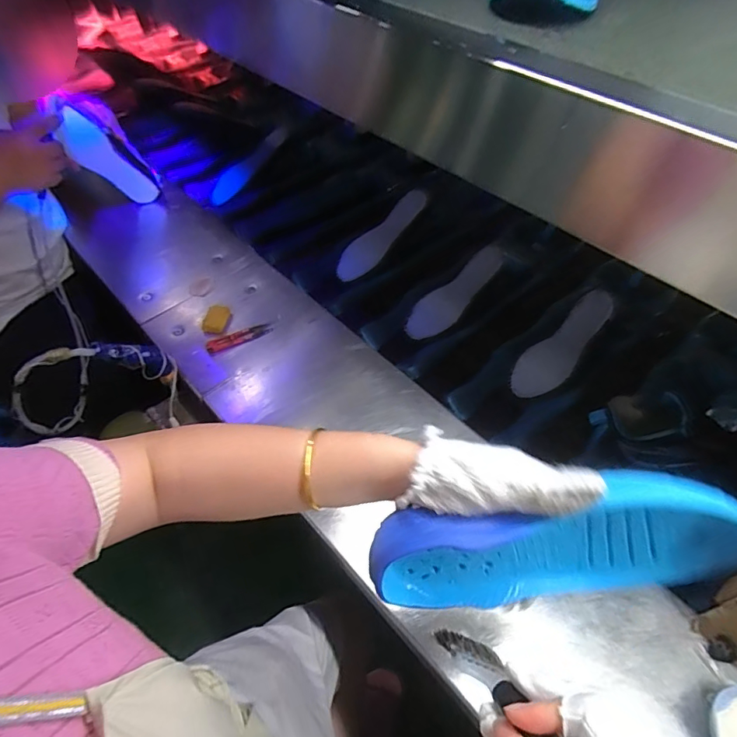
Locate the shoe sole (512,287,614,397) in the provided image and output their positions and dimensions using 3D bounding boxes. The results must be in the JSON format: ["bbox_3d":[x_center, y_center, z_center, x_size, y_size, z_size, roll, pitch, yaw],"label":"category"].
[{"bbox_3d":[0.298,-0.036,0.726,0.204,0.013,0.065,-47,62,0],"label":"shoe sole"}]

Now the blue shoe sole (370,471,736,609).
[{"bbox_3d":[0.116,0.117,0.314,0.221,0.083,0.049,-15,52,16],"label":"blue shoe sole"}]

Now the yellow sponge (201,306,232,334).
[{"bbox_3d":[-0.240,-0.076,0.751,0.036,0.014,0.051,11,53,3],"label":"yellow sponge"}]

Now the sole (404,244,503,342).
[{"bbox_3d":[0.149,-0.126,0.804,0.209,0.021,0.063,-43,61,-5],"label":"sole"}]

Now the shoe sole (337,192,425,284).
[{"bbox_3d":[0.024,-0.250,0.891,0.220,0.022,0.063,-45,61,-3],"label":"shoe sole"}]

